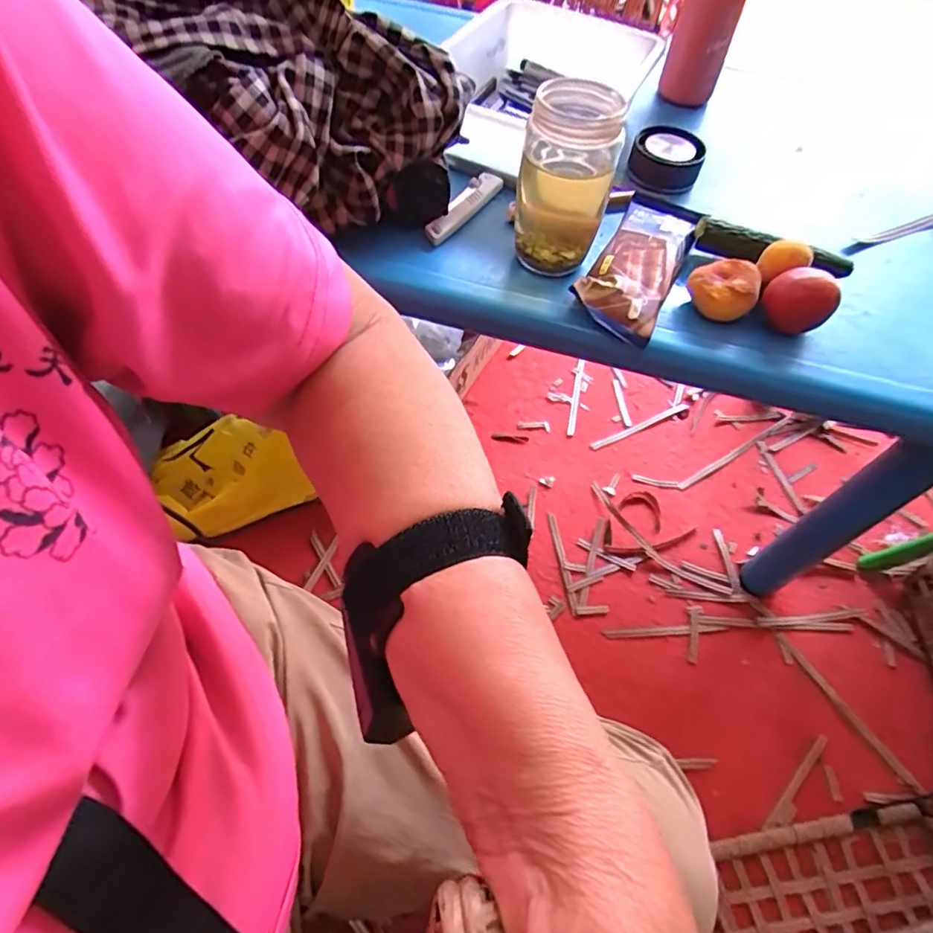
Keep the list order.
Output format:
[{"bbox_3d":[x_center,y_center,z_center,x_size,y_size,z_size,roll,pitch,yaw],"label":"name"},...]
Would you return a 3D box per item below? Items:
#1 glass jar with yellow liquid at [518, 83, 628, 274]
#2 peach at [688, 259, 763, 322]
[{"bbox_3d":[0.078,-0.229,0.457,0.070,0.126,0.077,1,57,-2],"label":"glass jar with yellow liquid"},{"bbox_3d":[0.210,-0.145,0.479,0.053,0.037,0.045,27,60,14],"label":"peach"}]

